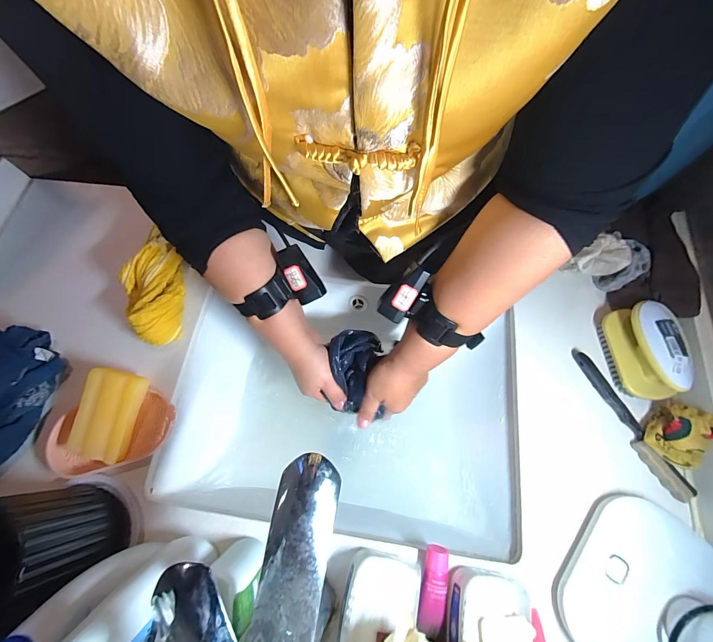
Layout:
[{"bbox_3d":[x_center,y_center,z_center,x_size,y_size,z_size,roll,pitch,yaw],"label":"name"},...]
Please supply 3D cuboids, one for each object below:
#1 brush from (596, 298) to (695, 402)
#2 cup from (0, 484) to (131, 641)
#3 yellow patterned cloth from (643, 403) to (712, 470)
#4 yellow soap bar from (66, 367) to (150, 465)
[{"bbox_3d":[0.353,0.035,0.398,0.049,0.071,0.114,-1,68,2],"label":"brush"},{"bbox_3d":[-0.319,0.220,0.313,0.101,0.131,0.093,-1,68,3],"label":"cup"},{"bbox_3d":[0.371,0.124,0.368,0.045,0.046,0.071,39,75,16],"label":"yellow patterned cloth"},{"bbox_3d":[-0.315,0.118,0.417,0.067,0.030,0.106,14,81,-2],"label":"yellow soap bar"}]

